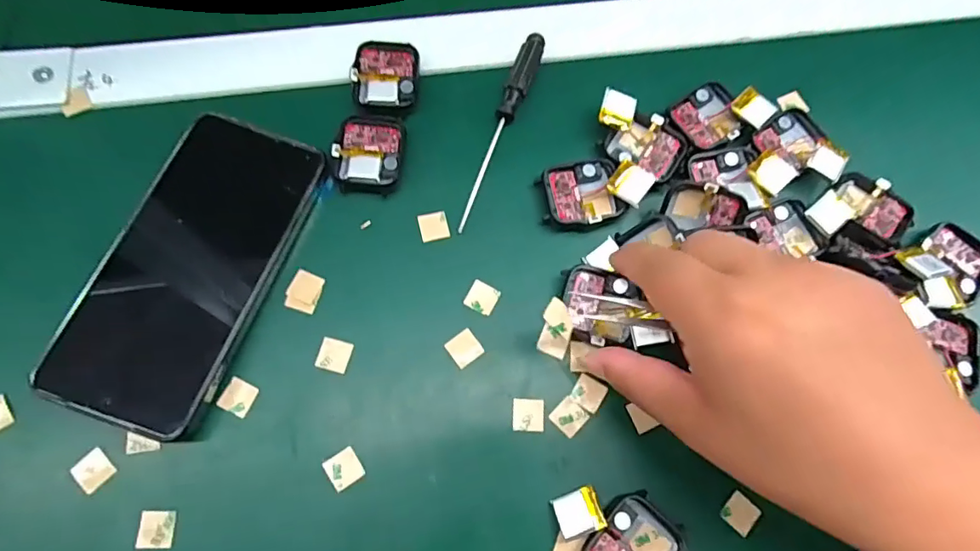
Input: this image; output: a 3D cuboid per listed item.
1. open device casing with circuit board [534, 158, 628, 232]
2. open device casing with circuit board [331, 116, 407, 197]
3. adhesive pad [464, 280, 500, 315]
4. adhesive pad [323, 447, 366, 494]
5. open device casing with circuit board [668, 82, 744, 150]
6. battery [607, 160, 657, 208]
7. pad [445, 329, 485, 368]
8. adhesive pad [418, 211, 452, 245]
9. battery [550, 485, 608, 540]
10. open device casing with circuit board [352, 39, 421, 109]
[{"bbox_3d":[0.050,-0.044,0.299,0.044,0.013,0.038,-10,72,-6],"label":"open device casing with circuit board"},{"bbox_3d":[-0.067,-0.068,0.297,0.036,0.010,0.045,5,71,-2],"label":"open device casing with circuit board"},{"bbox_3d":[-0.004,0.011,0.282,0.016,0.004,0.016,28,72,6],"label":"adhesive pad"},{"bbox_3d":[-0.069,0.092,0.252,0.016,0.004,0.015,-34,77,-13],"label":"adhesive pad"},{"bbox_3d":[0.128,-0.094,0.314,0.041,0.006,0.038,-23,74,-10],"label":"open device casing with circuit board"},{"bbox_3d":[0.077,-0.050,0.290,0.021,0.005,0.020,36,94,14],"label":"battery"},{"bbox_3d":[-0.013,0.037,0.273,0.016,0.004,0.016,-37,77,-14],"label":"pad"},{"bbox_3d":[-0.031,-0.027,0.293,0.015,0.004,0.016,-13,73,-8],"label":"adhesive pad"},{"bbox_3d":[0.041,0.110,0.247,0.021,0.004,0.019,-19,61,0],"label":"battery"},{"bbox_3d":[-0.060,-0.118,0.311,0.037,0.008,0.043,2,72,-3],"label":"open device casing with circuit board"}]

